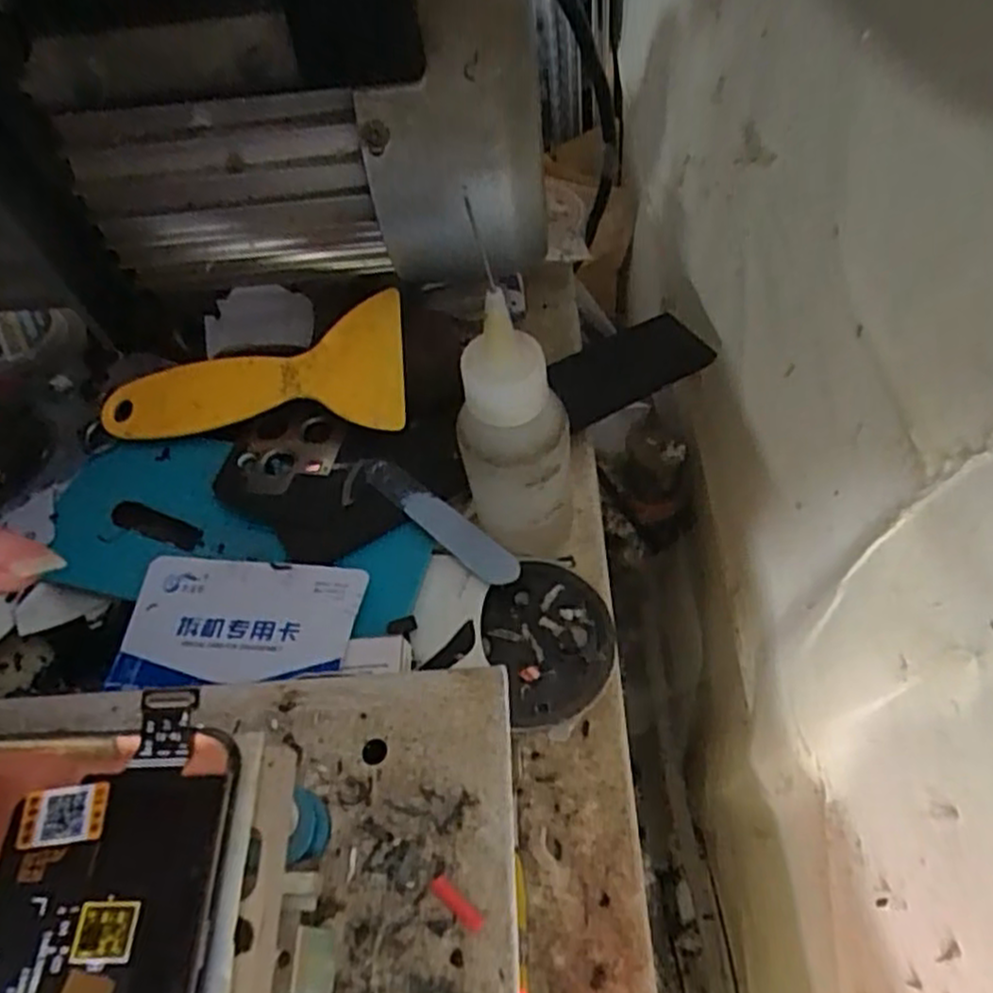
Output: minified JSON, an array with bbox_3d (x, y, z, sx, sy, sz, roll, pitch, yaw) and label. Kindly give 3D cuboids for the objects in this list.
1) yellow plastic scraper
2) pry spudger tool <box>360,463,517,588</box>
[{"bbox_3d":[-0.097,-0.046,0.301,0.134,0.015,0.053,-7,56,15],"label":"yellow plastic scraper"},{"bbox_3d":[-0.021,0.008,0.269,0.070,0.004,0.014,35,66,24],"label":"pry spudger tool"}]

